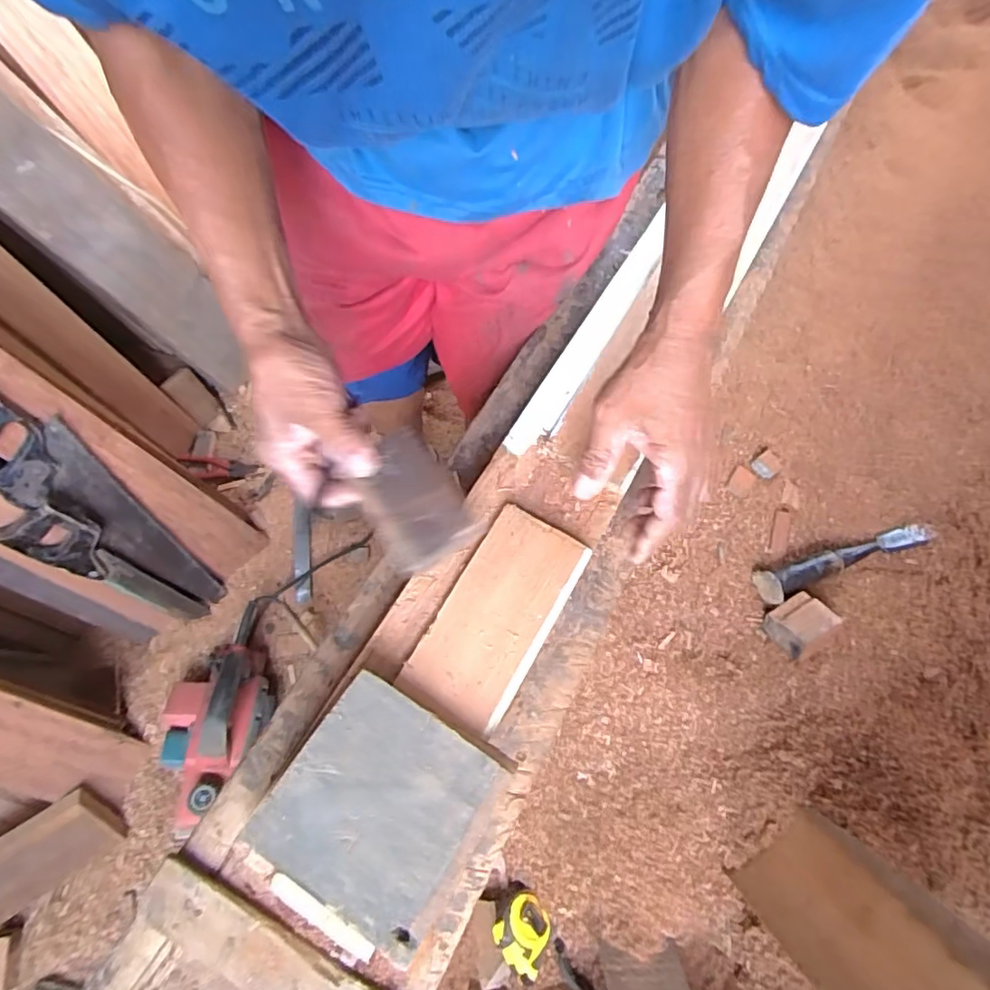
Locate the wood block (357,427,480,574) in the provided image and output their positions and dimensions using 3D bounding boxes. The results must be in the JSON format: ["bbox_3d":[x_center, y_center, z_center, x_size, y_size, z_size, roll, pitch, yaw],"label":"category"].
[{"bbox_3d":[-0.059,0.003,0.392,0.058,0.012,0.102,-28,67,-13],"label":"wood block"}]

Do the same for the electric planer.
[{"bbox_3d":[-0.428,0.328,0.867,0.140,0.131,0.327,-9,64,-4],"label":"electric planer"}]

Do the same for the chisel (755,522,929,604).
[{"bbox_3d":[0.431,0.077,0.705,0.220,0.035,0.044,-18,65,-9],"label":"chisel"}]

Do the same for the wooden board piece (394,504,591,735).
[{"bbox_3d":[0.002,0.081,0.396,0.073,0.008,0.147,28,67,13],"label":"wooden board piece"}]

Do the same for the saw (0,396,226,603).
[{"bbox_3d":[-0.539,0.040,0.827,0.034,0.457,0.103,17,62,27],"label":"saw"}]

